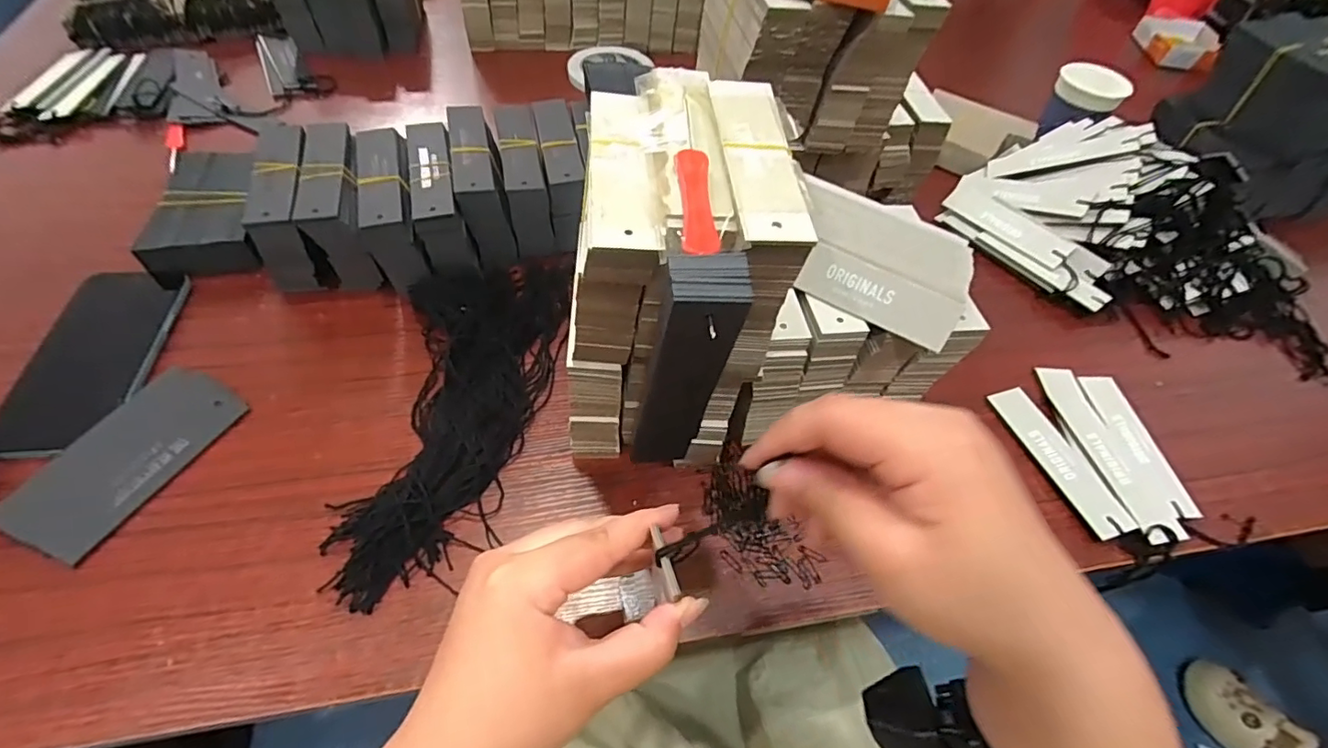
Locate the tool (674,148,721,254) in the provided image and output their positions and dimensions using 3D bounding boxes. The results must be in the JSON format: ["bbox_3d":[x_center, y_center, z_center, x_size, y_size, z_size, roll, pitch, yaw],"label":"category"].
[{"bbox_3d":[0.014,-0.077,0.247,0.015,0.006,0.065,0,54,-5],"label":"tool"}]

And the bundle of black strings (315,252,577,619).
[{"bbox_3d":[-0.147,0.011,0.413,0.117,0.030,0.293,5,54,-2],"label":"bundle of black strings"}]

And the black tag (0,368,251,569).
[{"bbox_3d":[-0.348,0.052,0.369,0.064,0.007,0.129,26,52,2],"label":"black tag"}]

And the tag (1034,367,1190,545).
[{"bbox_3d":[0.343,0.056,0.440,0.038,0.006,0.153,-3,52,-11],"label":"tag"}]

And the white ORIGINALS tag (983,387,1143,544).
[{"bbox_3d":[0.301,0.063,0.431,0.033,0.004,0.126,-14,54,-10],"label":"white ORIGINALS tag"}]

